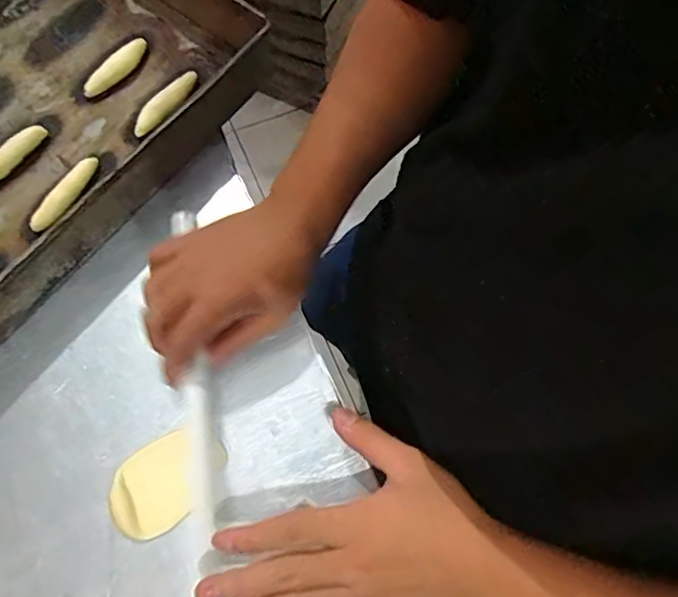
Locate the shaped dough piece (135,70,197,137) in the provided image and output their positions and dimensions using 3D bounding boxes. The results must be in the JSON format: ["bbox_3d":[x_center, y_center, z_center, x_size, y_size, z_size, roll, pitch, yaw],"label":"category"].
[{"bbox_3d":[-0.144,-0.163,0.478,0.019,0.014,0.073,35,72,11],"label":"shaped dough piece"}]

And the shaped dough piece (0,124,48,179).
[{"bbox_3d":[-0.266,-0.113,0.460,0.017,0.016,0.071,41,73,13],"label":"shaped dough piece"}]

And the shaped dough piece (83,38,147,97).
[{"bbox_3d":[-0.194,-0.200,0.495,0.018,0.012,0.069,38,72,12],"label":"shaped dough piece"}]

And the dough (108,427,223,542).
[{"bbox_3d":[-0.116,0.121,0.384,0.079,0.008,0.052,-36,74,-14],"label":"dough"}]

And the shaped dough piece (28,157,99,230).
[{"bbox_3d":[-0.214,-0.083,0.448,0.017,0.015,0.072,27,70,9],"label":"shaped dough piece"}]

